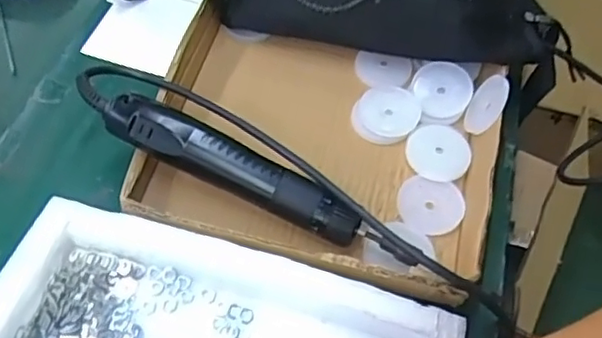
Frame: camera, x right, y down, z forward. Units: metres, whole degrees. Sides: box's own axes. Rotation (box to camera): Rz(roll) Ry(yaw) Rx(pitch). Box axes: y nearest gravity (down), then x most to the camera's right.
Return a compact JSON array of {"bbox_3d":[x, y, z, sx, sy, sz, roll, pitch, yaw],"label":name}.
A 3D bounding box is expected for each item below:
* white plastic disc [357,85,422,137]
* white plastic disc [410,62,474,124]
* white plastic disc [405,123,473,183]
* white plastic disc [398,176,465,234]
[{"bbox_3d":[0.074,-0.050,0.522,0.051,0.005,0.050,2,57,-3],"label":"white plastic disc"},{"bbox_3d":[0.123,-0.068,0.529,0.048,0.007,0.053,-18,71,2],"label":"white plastic disc"},{"bbox_3d":[0.113,-0.015,0.501,0.051,0.006,0.054,14,57,4],"label":"white plastic disc"},{"bbox_3d":[0.101,0.028,0.476,0.050,0.004,0.047,0,62,-1],"label":"white plastic disc"}]

